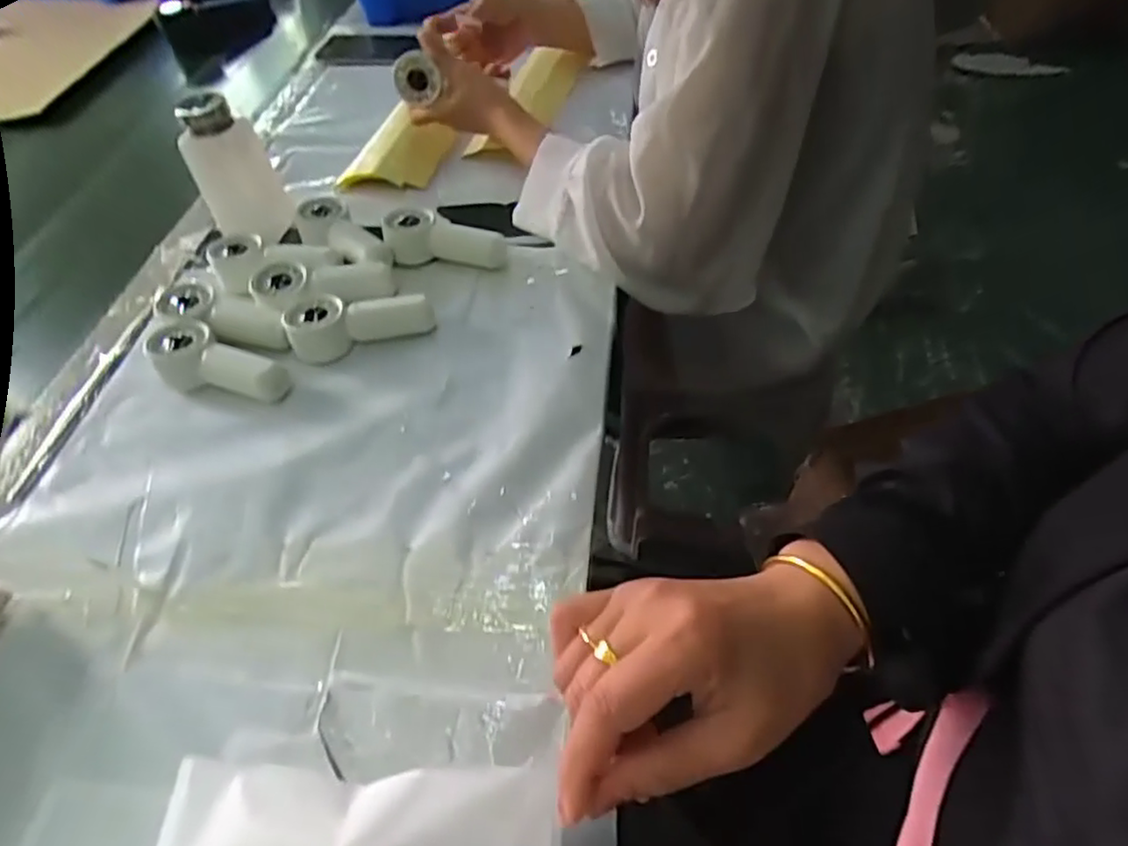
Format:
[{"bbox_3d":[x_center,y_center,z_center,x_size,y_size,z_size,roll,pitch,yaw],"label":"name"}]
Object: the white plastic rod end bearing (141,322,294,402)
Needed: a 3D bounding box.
[{"bbox_3d":[-0.264,-0.043,0.493,0.111,0.034,0.047,22,56,22],"label":"white plastic rod end bearing"}]

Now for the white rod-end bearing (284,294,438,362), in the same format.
[{"bbox_3d":[-0.159,-0.081,0.516,0.109,0.031,0.046,-14,51,-5],"label":"white rod-end bearing"}]

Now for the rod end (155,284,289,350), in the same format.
[{"bbox_3d":[-0.268,-0.086,0.530,0.109,0.035,0.044,6,52,11],"label":"rod end"}]

